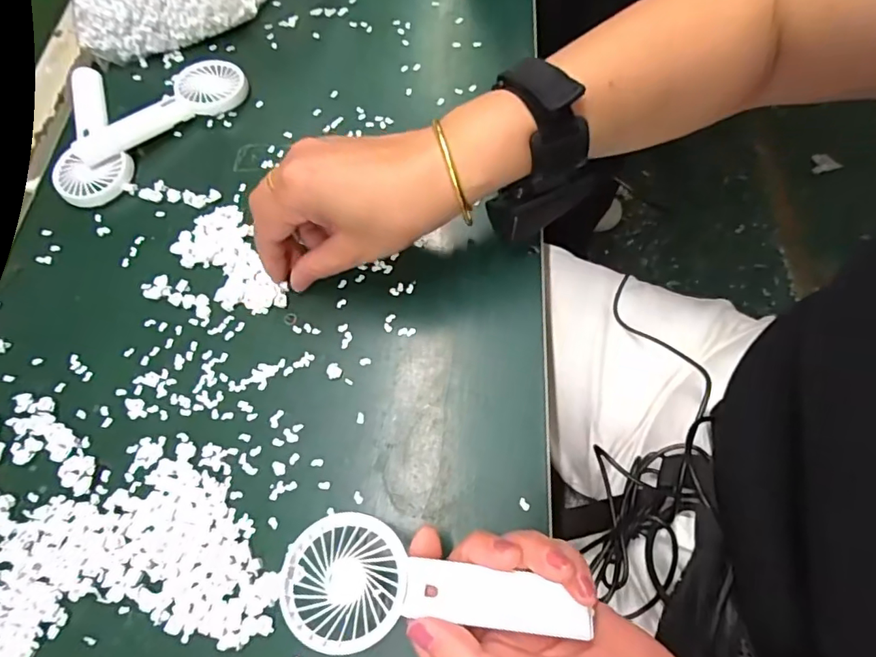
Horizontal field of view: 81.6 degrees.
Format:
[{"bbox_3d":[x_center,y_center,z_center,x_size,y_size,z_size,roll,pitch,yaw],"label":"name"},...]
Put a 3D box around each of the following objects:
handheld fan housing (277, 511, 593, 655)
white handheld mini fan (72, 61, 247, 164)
[{"bbox_3d":[-0.003,0.124,0.238,0.138,0.015,0.054,8,68,5],"label":"handheld fan housing"},{"bbox_3d":[-0.226,-0.179,0.415,0.142,0.017,0.052,-32,70,-11],"label":"white handheld mini fan"}]

